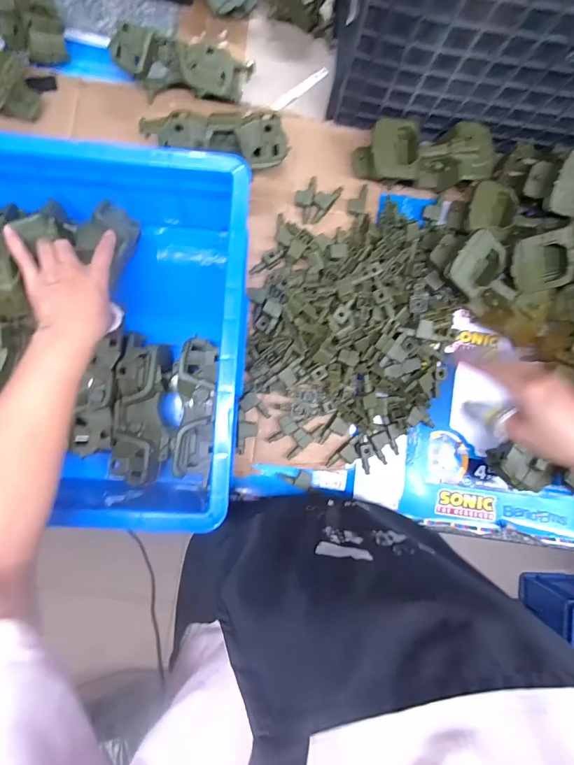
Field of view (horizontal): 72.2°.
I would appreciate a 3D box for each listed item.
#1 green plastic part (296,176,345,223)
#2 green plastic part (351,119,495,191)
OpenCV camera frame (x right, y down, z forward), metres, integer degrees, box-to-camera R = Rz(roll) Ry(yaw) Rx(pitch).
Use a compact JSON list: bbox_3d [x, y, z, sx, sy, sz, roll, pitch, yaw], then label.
[{"bbox_3d":[0.041,-0.265,0.569,0.049,0.013,0.065,40,84,-1],"label":"green plastic part"},{"bbox_3d":[0.191,-0.314,0.549,0.186,0.062,0.075,-2,86,-4],"label":"green plastic part"}]

